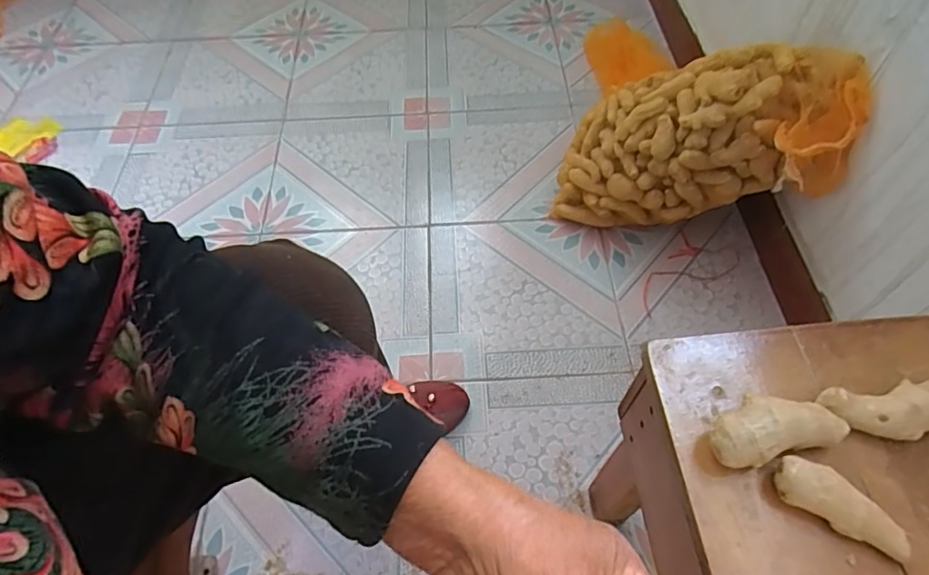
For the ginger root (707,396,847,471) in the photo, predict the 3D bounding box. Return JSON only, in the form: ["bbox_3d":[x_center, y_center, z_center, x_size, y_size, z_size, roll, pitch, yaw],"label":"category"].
[{"bbox_3d":[0.200,0.093,0.358,0.086,0.032,0.038,-12,58,-6],"label":"ginger root"}]

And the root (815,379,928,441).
[{"bbox_3d":[0.284,0.083,0.367,0.082,0.027,0.035,-6,57,-2],"label":"root"}]

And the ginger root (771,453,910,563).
[{"bbox_3d":[0.229,0.134,0.334,0.077,0.029,0.025,26,62,18],"label":"ginger root"}]

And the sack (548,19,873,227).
[{"bbox_3d":[0.342,-0.213,0.849,0.462,0.178,0.184,-10,45,41],"label":"sack"}]

